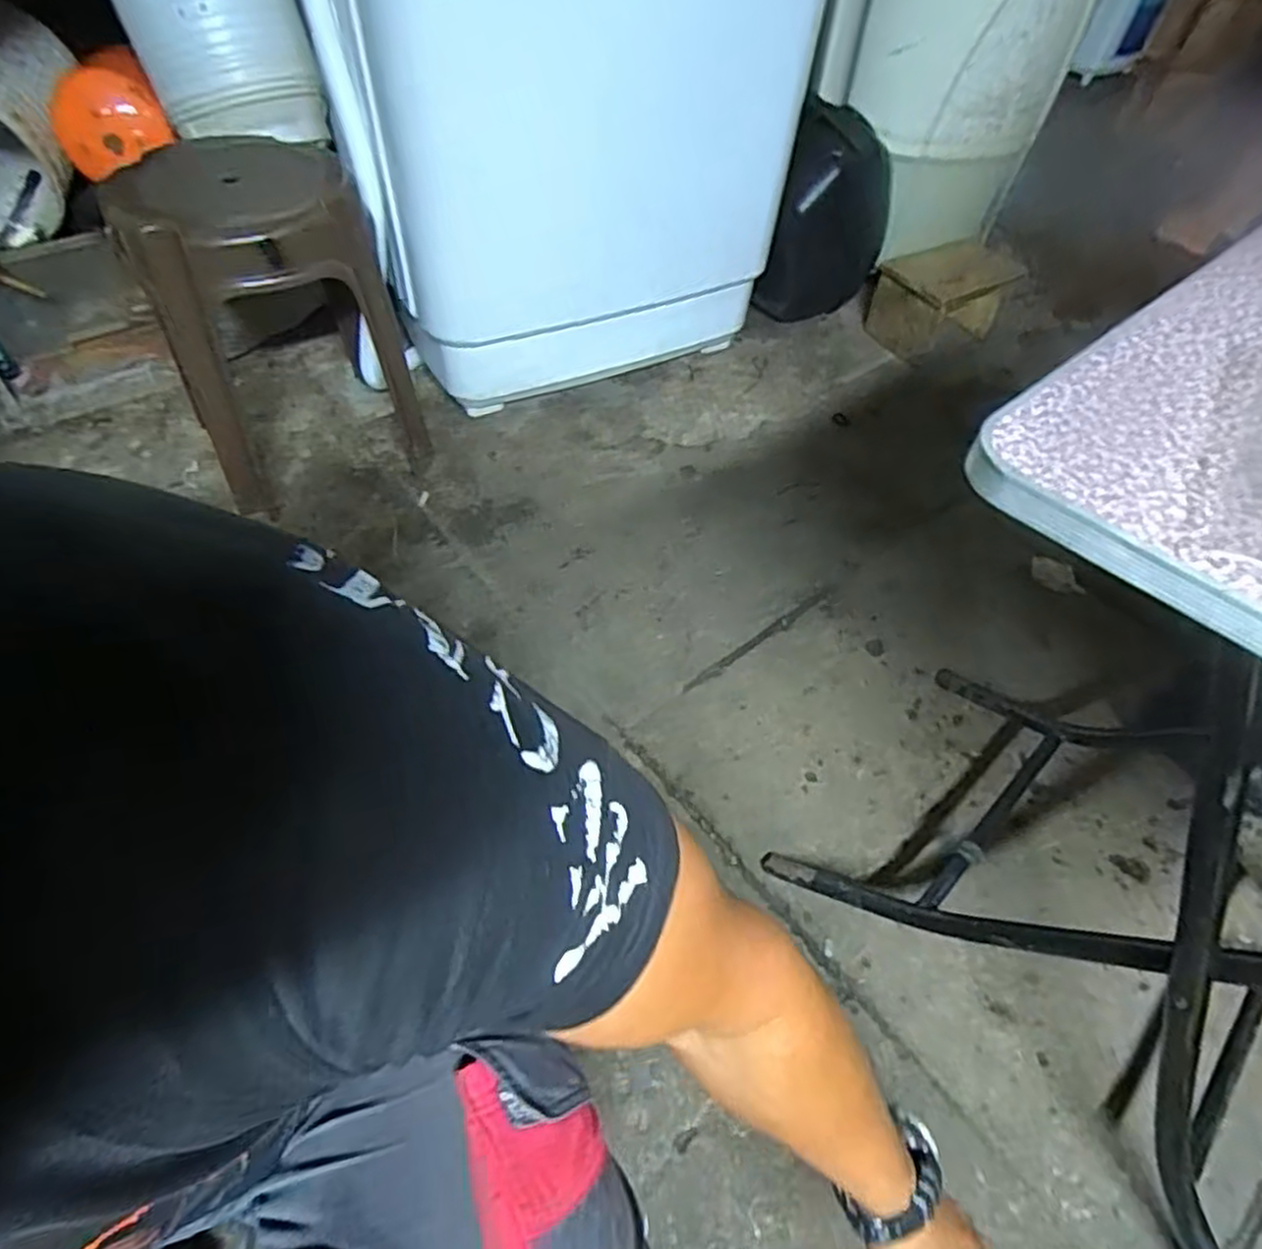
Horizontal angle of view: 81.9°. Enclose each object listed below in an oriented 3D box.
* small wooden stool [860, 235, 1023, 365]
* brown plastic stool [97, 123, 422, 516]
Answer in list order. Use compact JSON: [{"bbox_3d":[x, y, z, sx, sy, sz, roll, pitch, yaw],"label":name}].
[{"bbox_3d":[0.668,-0.697,1.561,0.303,0.164,0.161,-30,61,-22],"label":"small wooden stool"},{"bbox_3d":[-0.546,-0.474,1.159,0.312,0.438,0.341,-18,57,-16],"label":"brown plastic stool"}]

